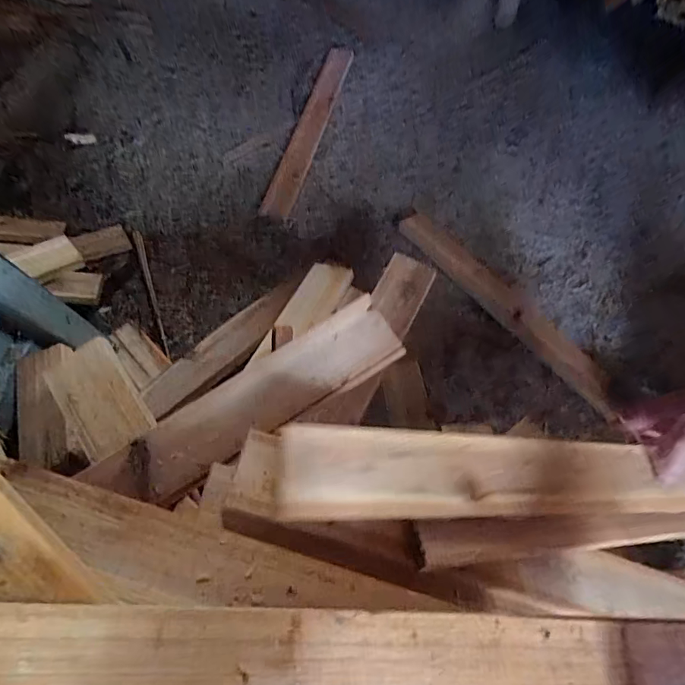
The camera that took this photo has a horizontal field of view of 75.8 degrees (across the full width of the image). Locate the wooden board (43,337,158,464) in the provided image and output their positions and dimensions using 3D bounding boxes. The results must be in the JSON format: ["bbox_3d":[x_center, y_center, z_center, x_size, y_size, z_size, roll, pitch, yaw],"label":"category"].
[{"bbox_3d":[-0.225,0.052,0.407,0.063,0.012,0.098,-30,83,-15],"label":"wooden board"}]

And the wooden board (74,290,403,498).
[{"bbox_3d":[-0.075,0.052,0.367,0.263,0.012,0.060,-31,86,-6],"label":"wooden board"}]

